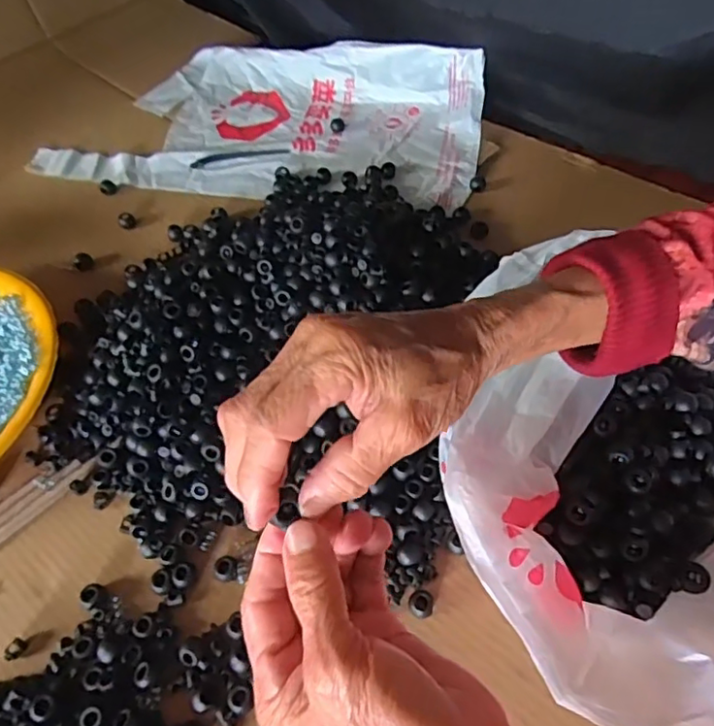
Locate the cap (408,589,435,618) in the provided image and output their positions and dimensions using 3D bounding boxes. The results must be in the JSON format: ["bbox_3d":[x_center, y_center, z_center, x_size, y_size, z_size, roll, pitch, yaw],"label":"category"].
[{"bbox_3d":[0.038,0.144,0.356,0.015,0.007,0.016,-2,55,3],"label":"cap"}]

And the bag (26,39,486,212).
[{"bbox_3d":[-0.099,-0.276,0.646,0.465,0.048,0.241,10,56,10],"label":"bag"}]

